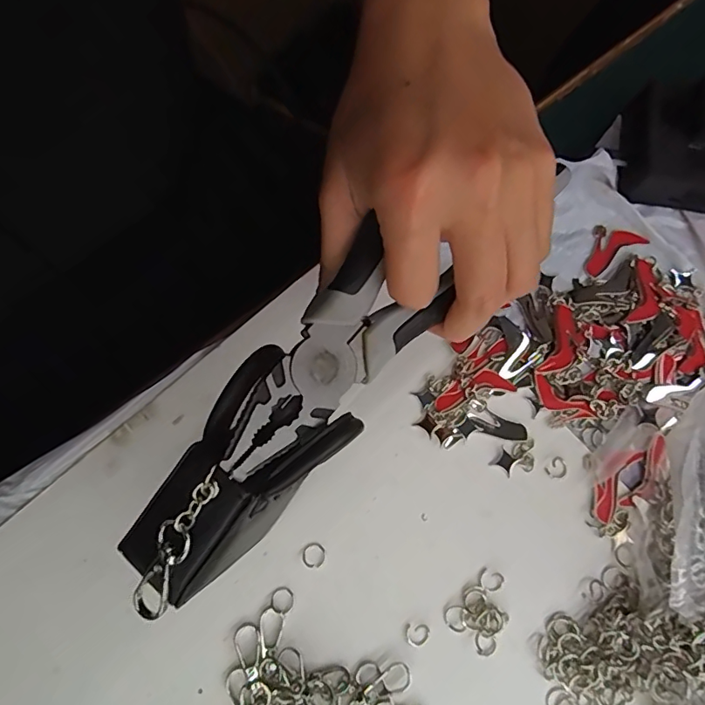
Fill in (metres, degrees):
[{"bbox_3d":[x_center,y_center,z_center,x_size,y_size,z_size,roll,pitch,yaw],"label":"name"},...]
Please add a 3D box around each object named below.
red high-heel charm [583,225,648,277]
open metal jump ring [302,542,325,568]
[{"bbox_3d":[0.161,-0.068,0.320,0.044,0.004,0.026,-32,79,-8],"label":"red high-heel charm"},{"bbox_3d":[-0.021,0.109,0.270,0.012,0.004,0.012,0,77,-1],"label":"open metal jump ring"}]

